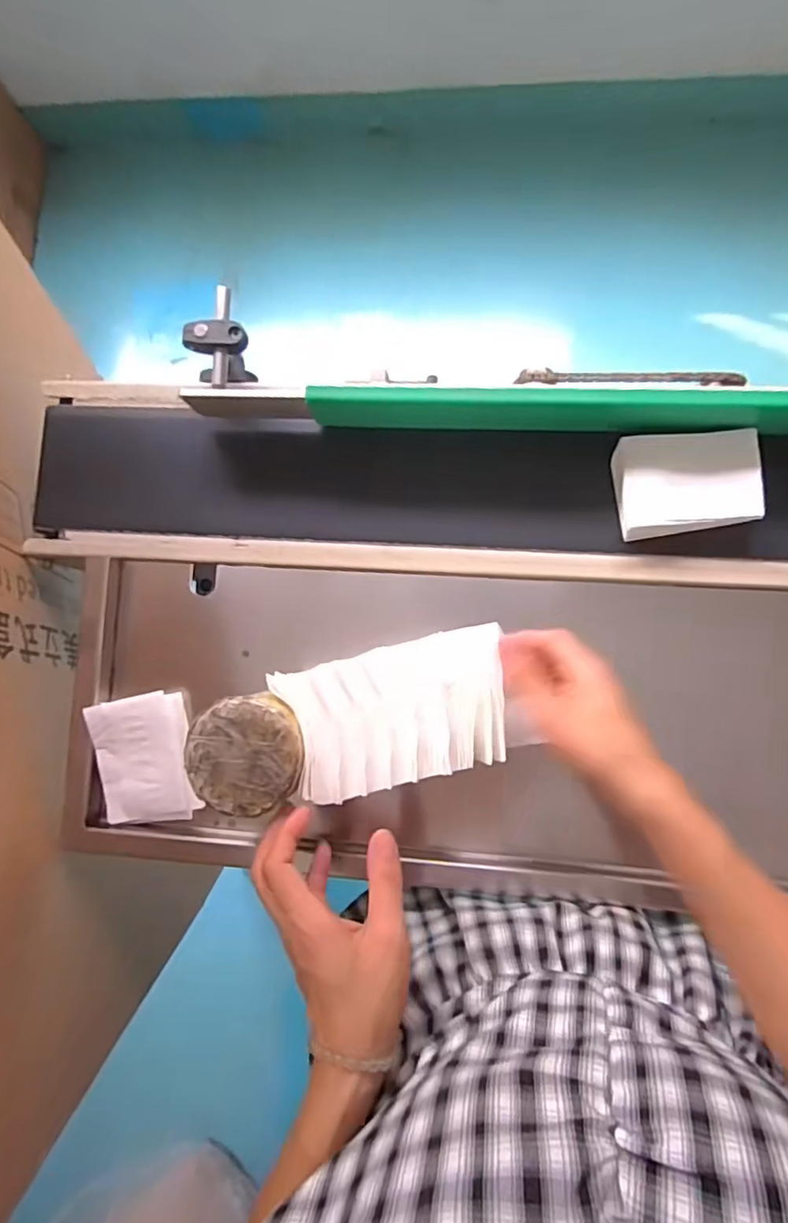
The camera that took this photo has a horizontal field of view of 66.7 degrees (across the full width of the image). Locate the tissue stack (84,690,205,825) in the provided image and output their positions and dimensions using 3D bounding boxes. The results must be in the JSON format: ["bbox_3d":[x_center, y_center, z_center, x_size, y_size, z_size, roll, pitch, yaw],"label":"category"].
[{"bbox_3d":[-0.209,0.124,0.499,0.079,0.023,0.104,-11,83,4],"label":"tissue stack"}]

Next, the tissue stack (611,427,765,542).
[{"bbox_3d":[0.232,-0.101,0.480,0.103,0.030,0.080,1,84,6],"label":"tissue stack"}]

